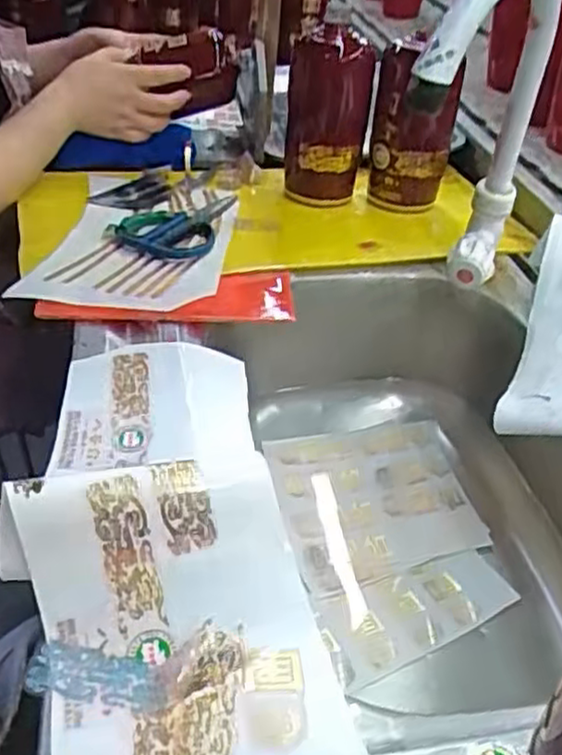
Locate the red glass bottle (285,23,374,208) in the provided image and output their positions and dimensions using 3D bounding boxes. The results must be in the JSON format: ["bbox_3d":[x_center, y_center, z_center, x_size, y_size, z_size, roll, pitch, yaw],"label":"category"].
[{"bbox_3d":[0.052,-0.282,0.785,0.093,0.163,0.101,3,38,2],"label":"red glass bottle"}]

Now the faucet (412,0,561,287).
[{"bbox_3d":[0.141,-0.165,0.541,0.045,0.271,0.200,22,43,24],"label":"faucet"}]

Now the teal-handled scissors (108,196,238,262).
[{"bbox_3d":[-0.107,-0.157,0.721,0.094,0.008,0.168,12,35,1],"label":"teal-handled scissors"}]

